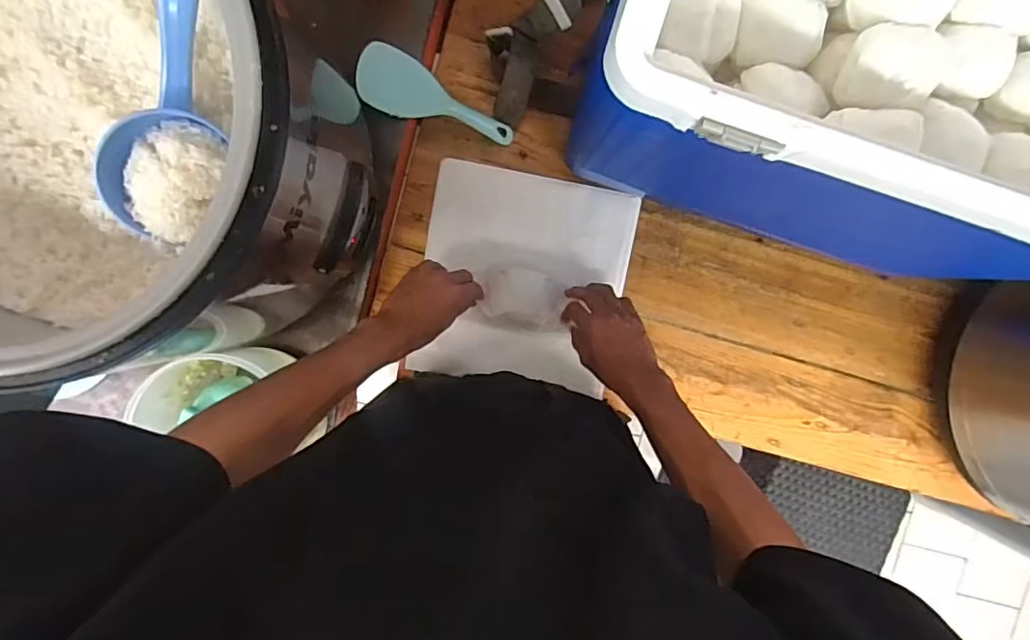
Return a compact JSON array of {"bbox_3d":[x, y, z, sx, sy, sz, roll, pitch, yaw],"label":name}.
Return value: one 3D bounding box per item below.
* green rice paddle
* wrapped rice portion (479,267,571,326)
[{"bbox_3d":[-0.089,-0.254,0.646,0.191,0.013,0.065,16,93,-28],"label":"green rice paddle"},{"bbox_3d":[0.012,-0.029,0.689,0.098,0.037,0.070,7,93,-3],"label":"wrapped rice portion"}]

